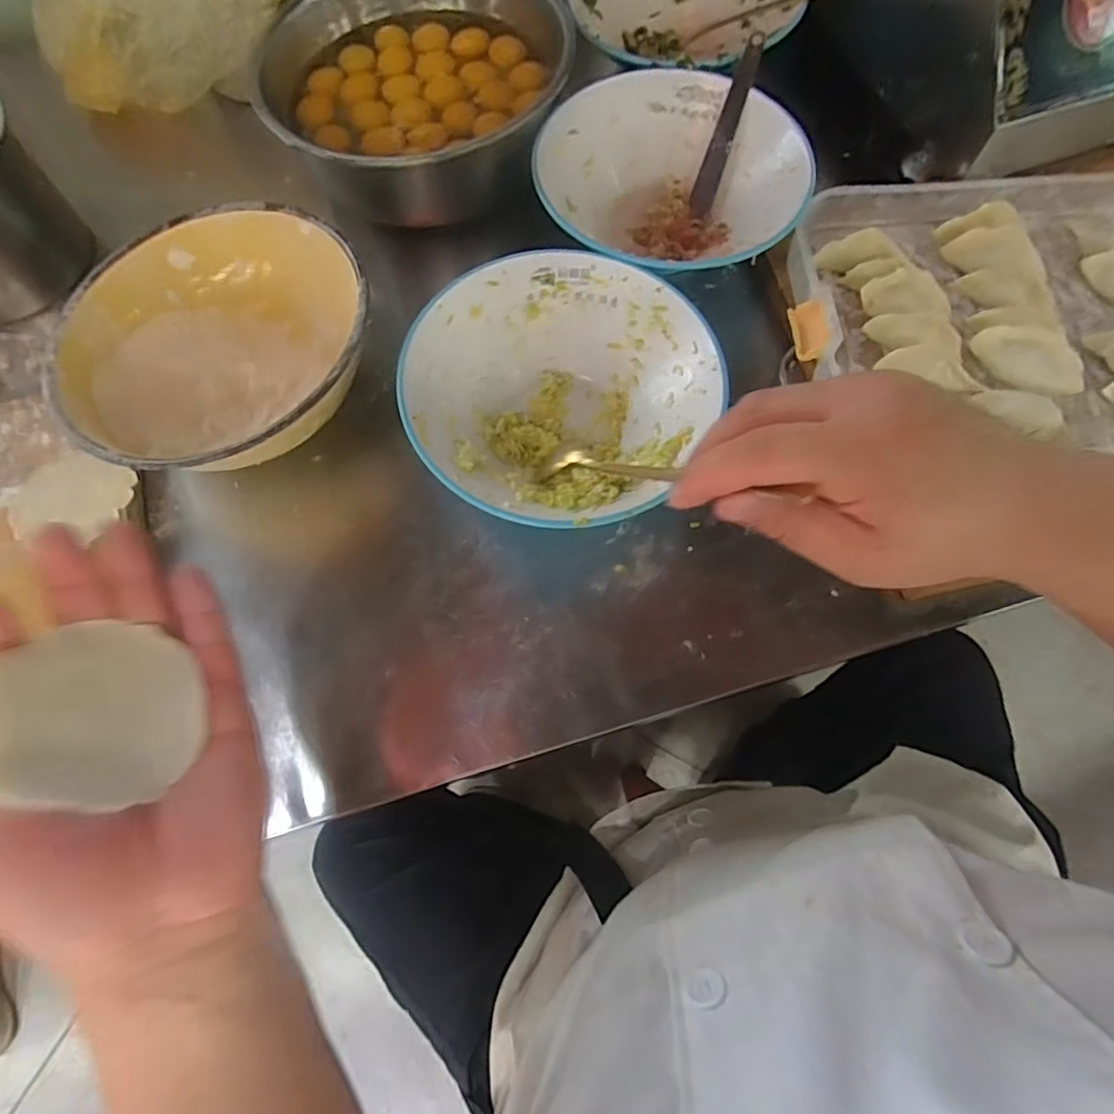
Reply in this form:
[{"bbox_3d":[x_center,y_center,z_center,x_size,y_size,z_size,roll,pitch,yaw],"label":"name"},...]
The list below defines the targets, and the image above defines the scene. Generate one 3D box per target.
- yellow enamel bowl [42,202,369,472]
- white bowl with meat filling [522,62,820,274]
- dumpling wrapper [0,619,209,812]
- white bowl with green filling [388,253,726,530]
[{"bbox_3d":[-0.217,-0.136,0.393,0.196,0.077,0.187,0,72,0],"label":"yellow enamel bowl"},{"bbox_3d":[0.080,-0.276,0.442,0.183,0.057,0.169,-1,71,2],"label":"white bowl with meat filling"},{"bbox_3d":[-0.175,0.058,0.221,0.070,0.004,0.067,25,43,-26],"label":"dumpling wrapper"},{"bbox_3d":[0.001,-0.102,0.385,0.179,0.066,0.183,-1,71,2],"label":"white bowl with green filling"}]

